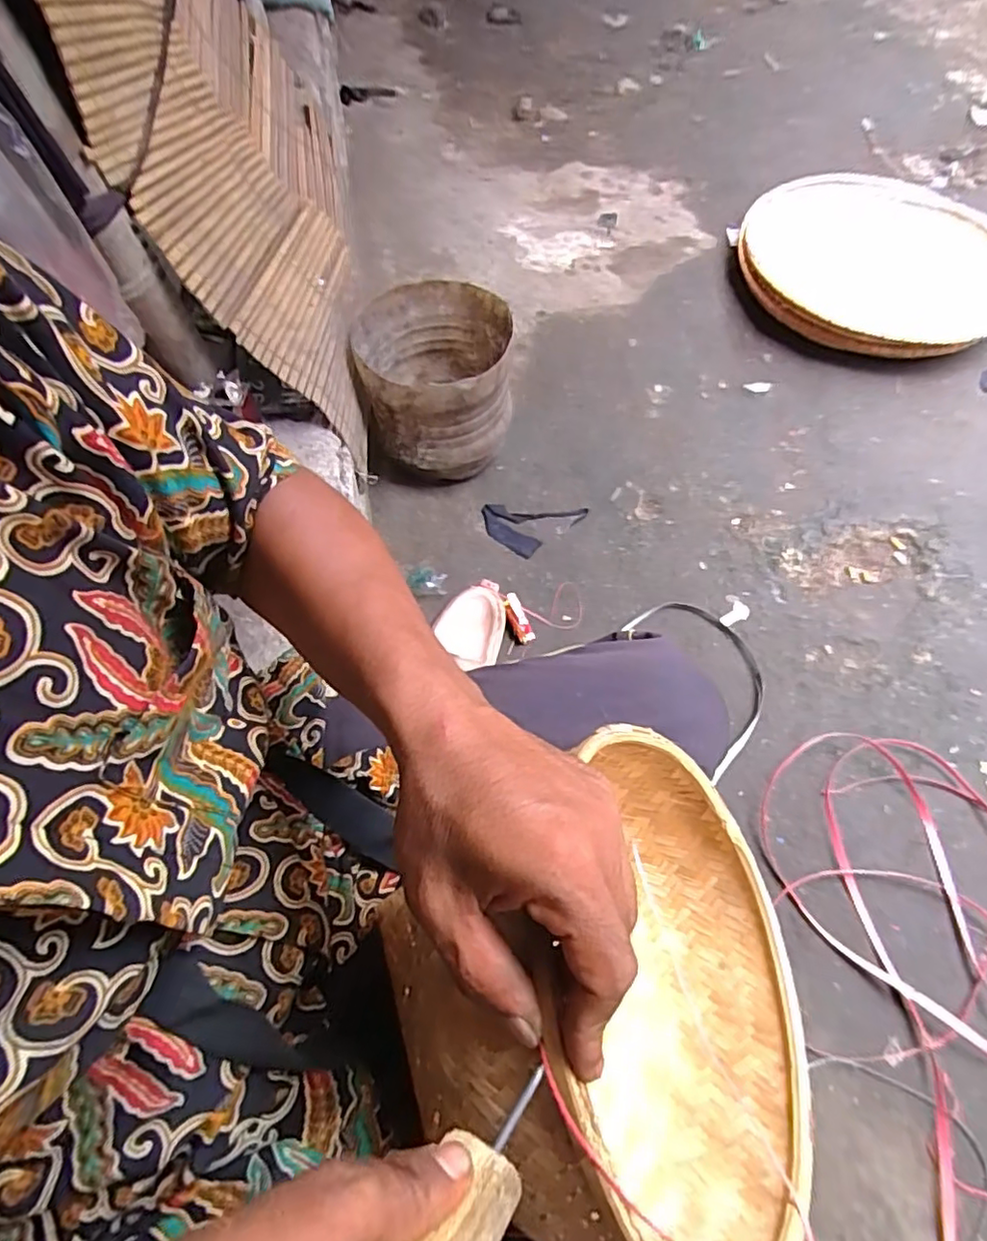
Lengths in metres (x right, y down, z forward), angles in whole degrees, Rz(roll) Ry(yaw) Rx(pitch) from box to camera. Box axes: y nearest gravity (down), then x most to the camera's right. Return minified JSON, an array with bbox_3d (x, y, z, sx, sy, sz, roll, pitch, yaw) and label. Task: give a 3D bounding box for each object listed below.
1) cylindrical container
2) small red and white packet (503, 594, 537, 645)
[{"bbox_3d":[-0.087,-0.373,0.992,0.226,0.236,0.222,-1,64,1],"label":"cylindrical container"},{"bbox_3d":[0.038,-0.003,0.971,0.029,0.016,0.083,-22,87,-8],"label":"small red and white packet"}]

